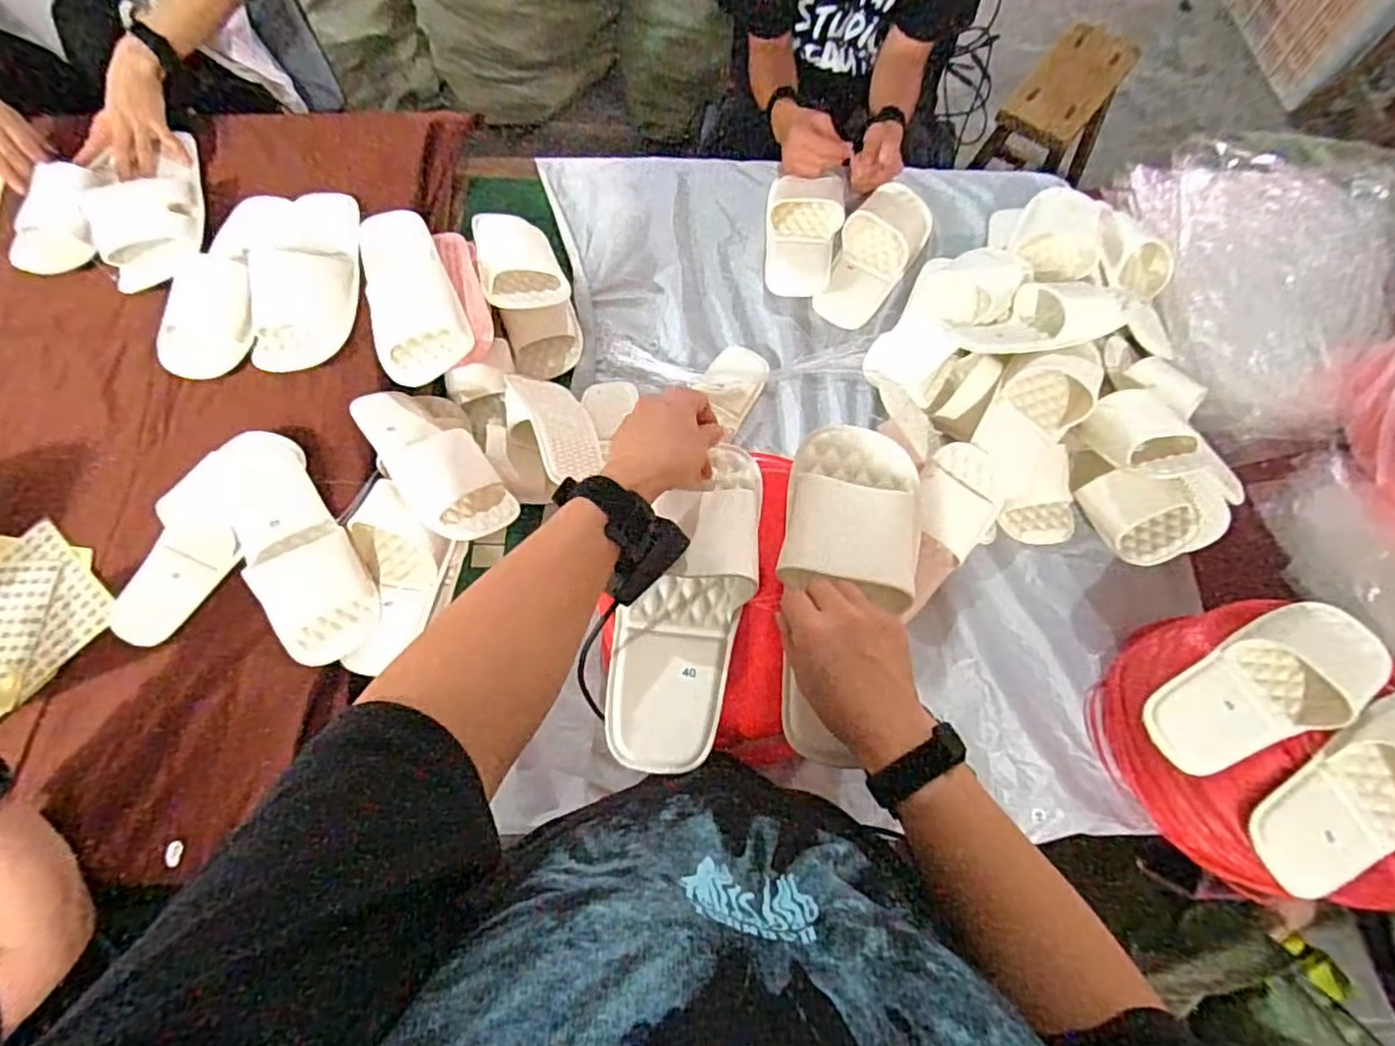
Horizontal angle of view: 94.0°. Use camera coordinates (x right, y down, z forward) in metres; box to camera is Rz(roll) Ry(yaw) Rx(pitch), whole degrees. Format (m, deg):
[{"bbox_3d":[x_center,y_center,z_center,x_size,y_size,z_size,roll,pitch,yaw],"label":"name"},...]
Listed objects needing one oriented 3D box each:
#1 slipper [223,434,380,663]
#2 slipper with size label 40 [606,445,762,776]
[{"bbox_3d":[-0.431,0.018,0.700,0.095,0.054,0.267,-26,72,-9],"label":"slipper"},{"bbox_3d":[-0.007,0.057,0.523,0.098,0.055,0.266,17,76,6],"label":"slipper with size label 40"}]

